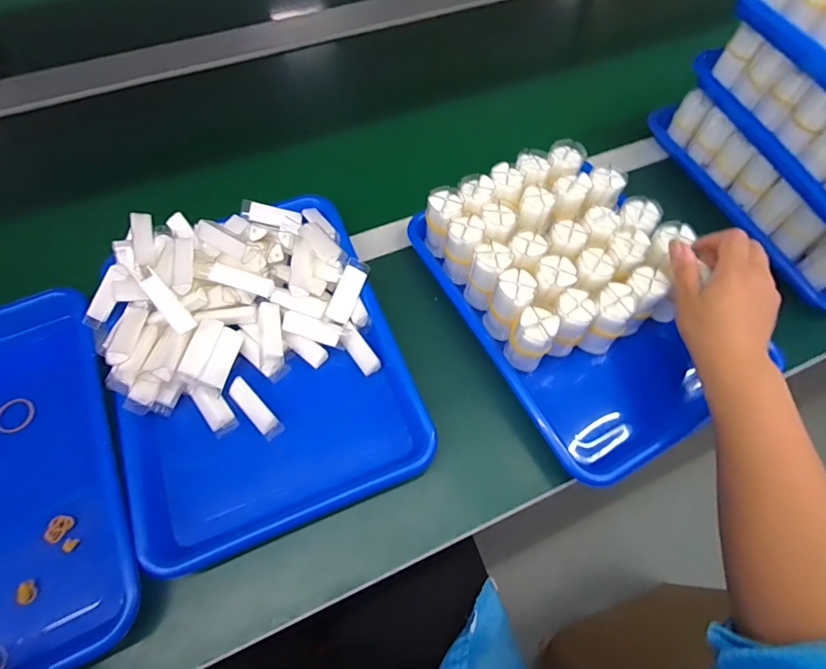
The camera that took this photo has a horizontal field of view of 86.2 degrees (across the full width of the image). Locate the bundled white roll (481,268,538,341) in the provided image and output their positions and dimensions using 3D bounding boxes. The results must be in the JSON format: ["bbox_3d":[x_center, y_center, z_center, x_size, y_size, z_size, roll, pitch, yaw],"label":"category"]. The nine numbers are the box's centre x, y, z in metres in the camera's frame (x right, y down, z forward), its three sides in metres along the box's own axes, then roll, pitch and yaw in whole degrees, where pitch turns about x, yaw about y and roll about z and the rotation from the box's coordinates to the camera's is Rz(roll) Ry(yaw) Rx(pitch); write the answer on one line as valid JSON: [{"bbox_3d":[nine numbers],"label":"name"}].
[{"bbox_3d":[0.092,-0.028,0.425,0.034,0.066,0.041,32,67,15],"label":"bundled white roll"}]

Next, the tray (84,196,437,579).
[{"bbox_3d":[-0.151,0.018,0.416,0.244,0.094,0.318,-21,64,-11],"label":"tray"}]

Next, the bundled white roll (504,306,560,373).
[{"bbox_3d":[0.107,0.006,0.406,0.036,0.065,0.032,29,66,14],"label":"bundled white roll"}]

